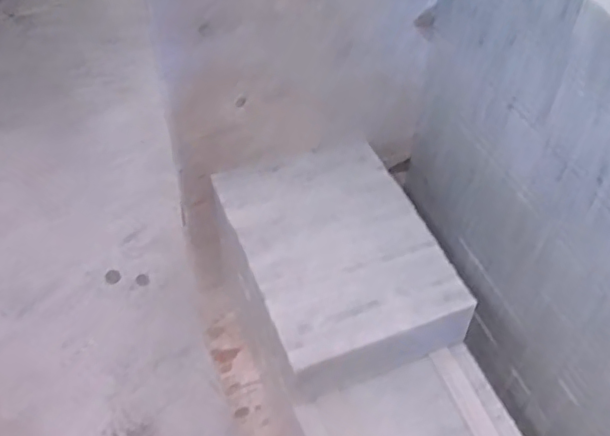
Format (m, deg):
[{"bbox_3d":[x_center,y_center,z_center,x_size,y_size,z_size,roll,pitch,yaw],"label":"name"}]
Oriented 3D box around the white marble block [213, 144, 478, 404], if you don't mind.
[{"bbox_3d":[0.053,0.050,0.968,0.310,0.086,0.411,-16,59,-18],"label":"white marble block"}]

